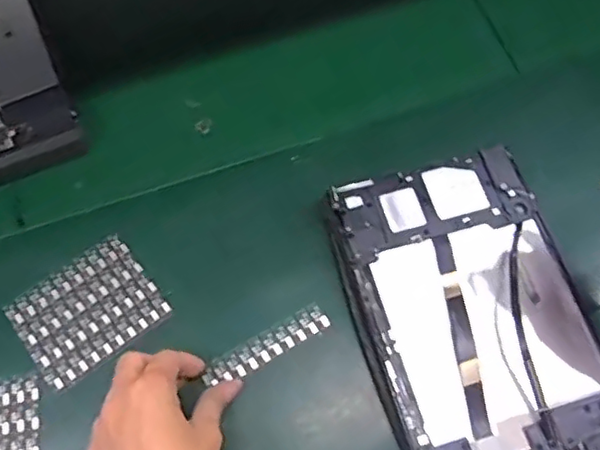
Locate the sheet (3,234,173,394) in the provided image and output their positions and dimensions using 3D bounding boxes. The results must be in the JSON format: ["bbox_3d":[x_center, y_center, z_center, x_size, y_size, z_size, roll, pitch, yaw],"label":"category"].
[{"bbox_3d":[-0.162,0.065,0.469,0.100,0.004,0.080,-36,69,-14],"label":"sheet"}]

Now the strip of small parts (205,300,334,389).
[{"bbox_3d":[-0.025,0.090,0.455,0.098,0.004,0.022,-27,71,-12],"label":"strip of small parts"}]

